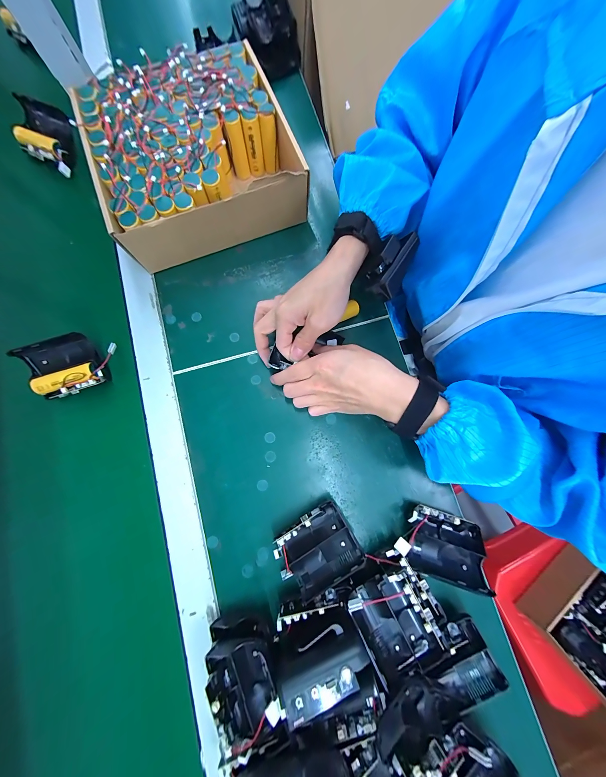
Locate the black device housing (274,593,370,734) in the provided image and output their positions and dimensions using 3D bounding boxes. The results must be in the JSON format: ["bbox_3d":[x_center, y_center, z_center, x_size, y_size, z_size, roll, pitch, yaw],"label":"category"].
[{"bbox_3d":[0.015,0.239,0.231,0.079,0.066,0.021,-14,109,-5],"label":"black device housing"}]

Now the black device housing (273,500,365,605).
[{"bbox_3d":[0.013,0.174,0.281,0.086,0.042,0.066,-31,81,-6],"label":"black device housing"}]

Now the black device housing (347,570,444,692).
[{"bbox_3d":[0.088,0.228,0.247,0.066,0.029,0.085,-29,81,-6],"label":"black device housing"}]

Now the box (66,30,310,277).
[{"bbox_3d":[-0.139,-0.308,0.344,0.244,0.084,0.227,-21,80,-4],"label":"box"}]

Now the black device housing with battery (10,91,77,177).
[{"bbox_3d":[-0.369,-0.365,0.373,0.116,0.040,0.068,32,81,5],"label":"black device housing with battery"}]

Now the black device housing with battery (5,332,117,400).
[{"bbox_3d":[-0.281,-0.028,0.312,0.104,0.043,0.058,-22,80,-4],"label":"black device housing with battery"}]

